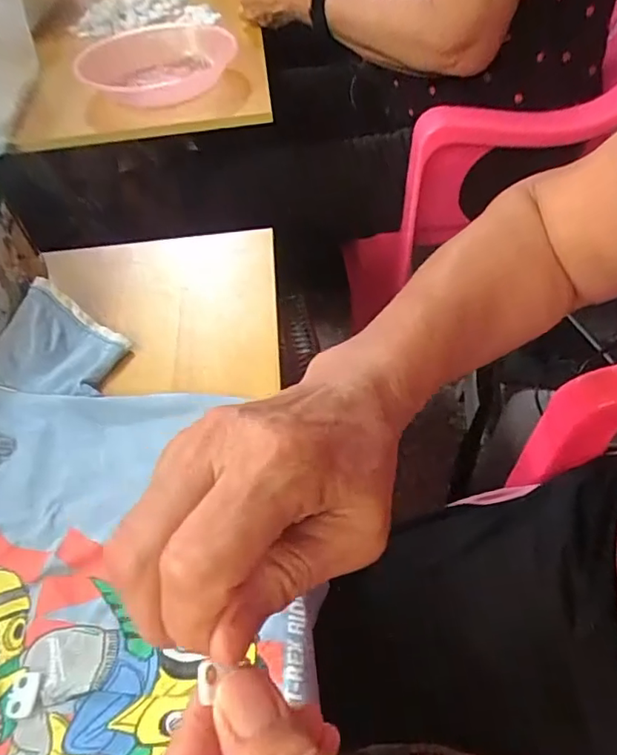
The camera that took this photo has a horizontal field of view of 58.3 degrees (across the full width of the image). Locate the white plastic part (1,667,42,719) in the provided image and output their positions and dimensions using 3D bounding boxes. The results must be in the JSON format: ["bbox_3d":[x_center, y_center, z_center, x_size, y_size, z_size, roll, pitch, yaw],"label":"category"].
[{"bbox_3d":[-0.133,0.145,0.255,0.015,0.004,0.021,-2,49,4],"label":"white plastic part"}]

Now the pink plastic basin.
[{"bbox_3d":[-0.210,-0.405,0.715,0.193,0.055,0.193,-2,49,3],"label":"pink plastic basin"}]

